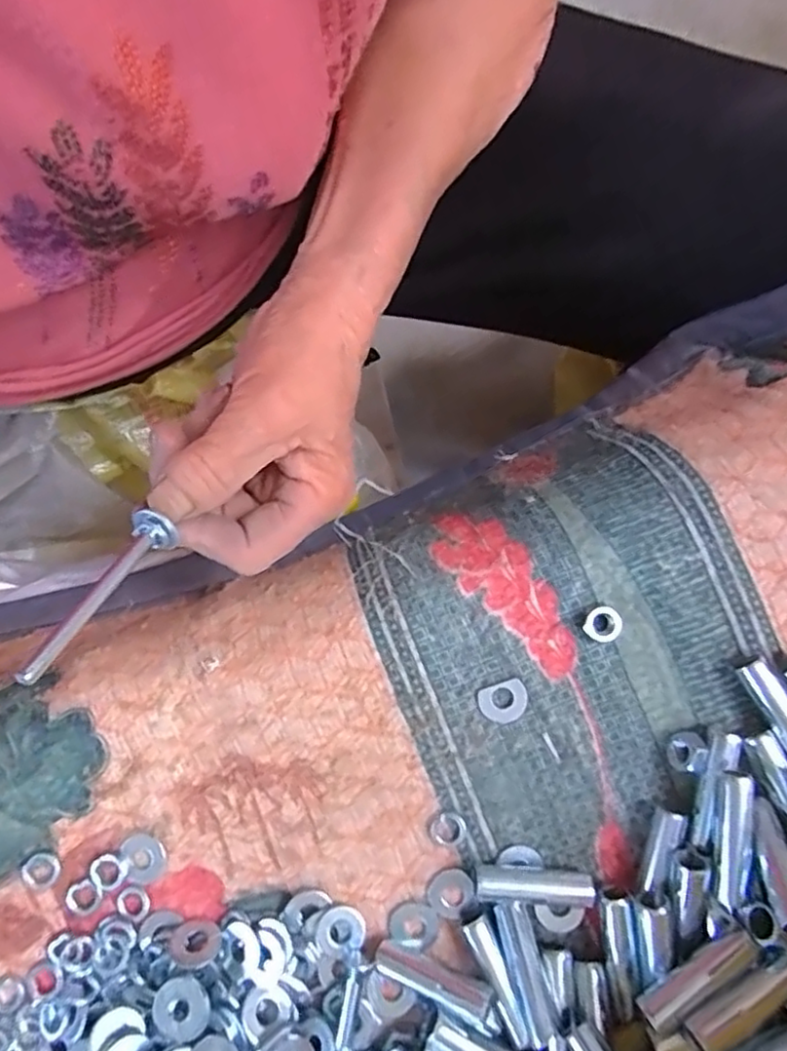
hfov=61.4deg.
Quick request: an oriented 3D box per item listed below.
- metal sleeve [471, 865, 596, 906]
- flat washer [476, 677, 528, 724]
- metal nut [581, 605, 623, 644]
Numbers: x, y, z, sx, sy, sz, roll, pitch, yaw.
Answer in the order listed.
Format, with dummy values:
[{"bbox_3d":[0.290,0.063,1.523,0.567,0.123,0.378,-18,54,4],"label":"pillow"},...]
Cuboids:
[{"bbox_3d":[0.051,0.131,0.243,0.043,0.009,0.012,1,83,4],"label":"metal sleeve"},{"bbox_3d":[0.042,0.067,0.251,0.018,0.004,0.015,-20,82,1],"label":"flat washer"},{"bbox_3d":[0.079,0.037,0.249,0.013,0.006,0.013,39,87,7],"label":"metal nut"}]

